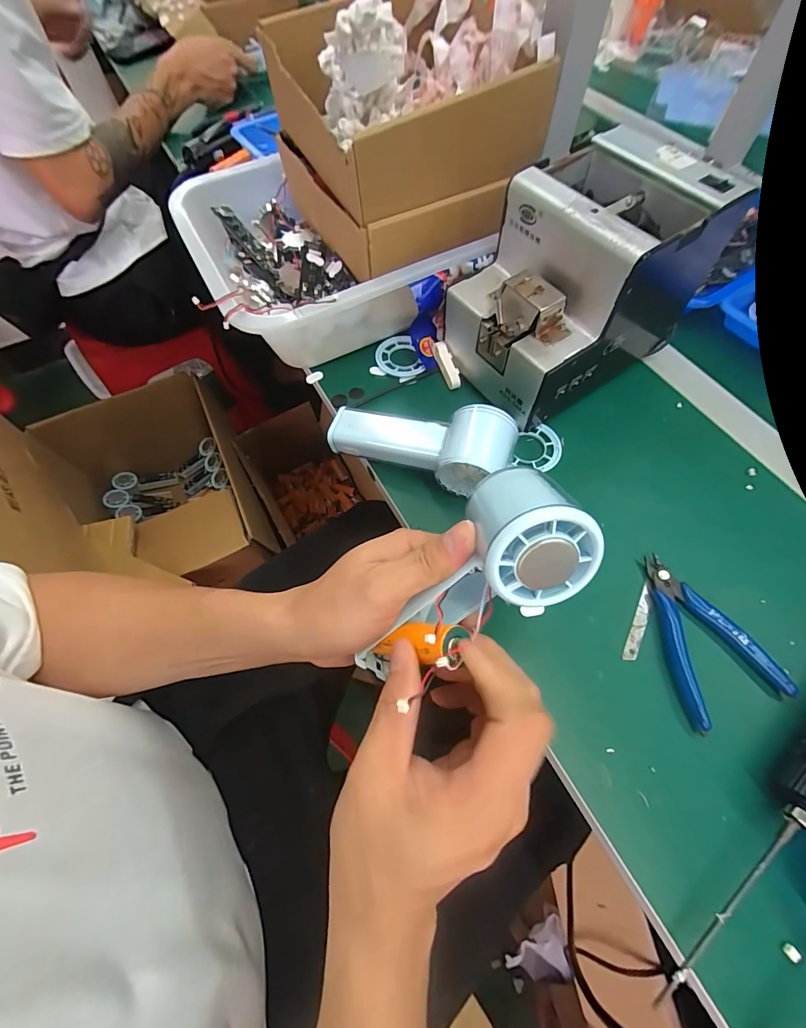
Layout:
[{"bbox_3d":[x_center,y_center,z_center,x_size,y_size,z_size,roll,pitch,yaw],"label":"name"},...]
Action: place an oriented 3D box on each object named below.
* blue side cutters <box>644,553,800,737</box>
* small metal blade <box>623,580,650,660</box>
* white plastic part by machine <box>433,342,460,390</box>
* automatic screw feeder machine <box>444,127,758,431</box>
[{"bbox_3d":[0.207,0.086,0.295,0.071,0.012,0.111,-22,64,-10],"label":"blue side cutters"},{"bbox_3d":[0.176,0.079,0.304,0.010,0.004,0.061,23,66,13],"label":"small metal blade"},{"bbox_3d":[0.044,-0.147,0.407,0.013,0.013,0.049,-21,83,-9],"label":"white plastic part by machine"},{"bbox_3d":[0.155,-0.196,0.360,0.196,0.154,0.131,-31,66,-14],"label":"automatic screw feeder machine"}]

